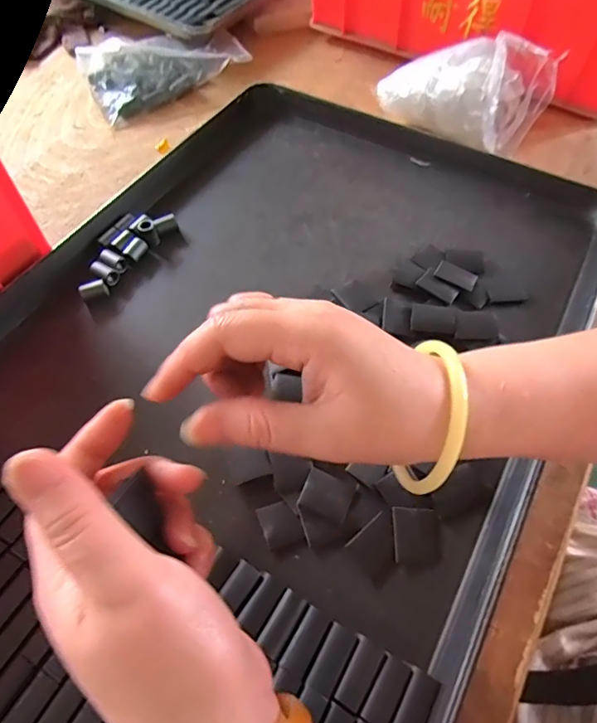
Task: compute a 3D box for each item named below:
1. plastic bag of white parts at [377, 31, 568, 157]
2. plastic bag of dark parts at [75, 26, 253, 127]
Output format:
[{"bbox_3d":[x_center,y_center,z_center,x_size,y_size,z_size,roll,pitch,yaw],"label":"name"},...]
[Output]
[{"bbox_3d":[0.153,-0.263,0.464,0.156,0.100,0.059,40,67,22],"label":"plastic bag of white parts"},{"bbox_3d":[-0.157,-0.347,0.560,0.176,0.033,0.114,-27,62,-15],"label":"plastic bag of dark parts"}]

